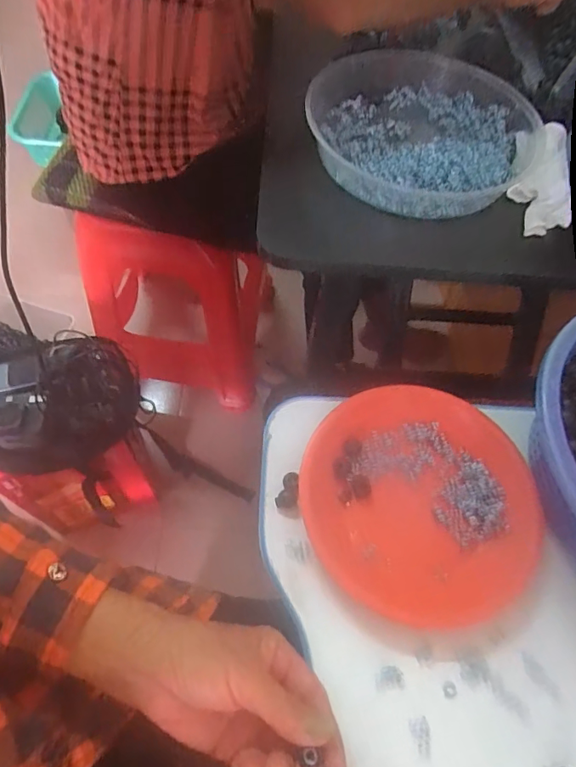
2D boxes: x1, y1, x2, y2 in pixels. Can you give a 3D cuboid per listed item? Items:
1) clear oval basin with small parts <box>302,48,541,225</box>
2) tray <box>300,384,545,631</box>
[{"bbox_3d":[0.137,-0.264,0.506,0.227,0.051,0.221,28,61,12],"label":"clear oval basin with small parts"},{"bbox_3d":[0.112,0.095,0.411,0.193,0.030,0.189,2,59,-3],"label":"tray"}]

